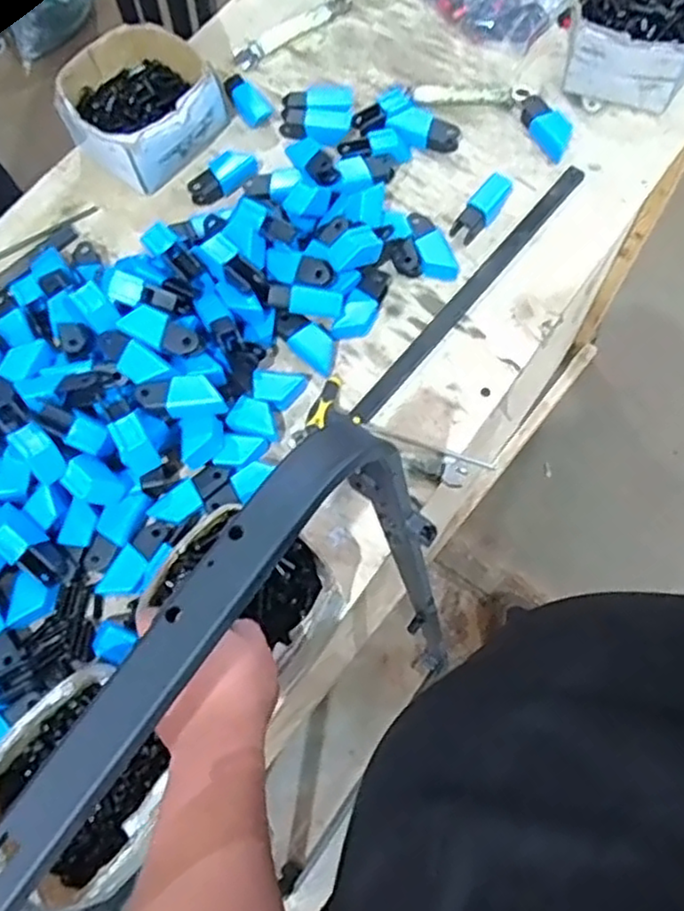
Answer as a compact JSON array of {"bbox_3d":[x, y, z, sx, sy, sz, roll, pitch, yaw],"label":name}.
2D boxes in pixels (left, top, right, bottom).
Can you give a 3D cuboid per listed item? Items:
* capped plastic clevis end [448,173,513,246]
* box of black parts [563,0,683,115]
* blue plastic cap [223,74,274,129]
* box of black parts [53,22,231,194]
[{"bbox_3d":[0.157,-0.274,0.755,0.031,0.031,0.088,39,76,14],"label":"capped plastic clevis end"},{"bbox_3d":[0.349,-0.501,0.805,0.157,0.078,0.169,17,72,8],"label":"box of black parts"},{"bbox_3d":[-0.117,-0.429,0.828,0.066,0.021,0.039,41,117,-5],"label":"blue plastic cap"},{"bbox_3d":[-0.235,-0.410,0.802,0.171,0.071,0.163,43,77,15],"label":"box of black parts"}]

